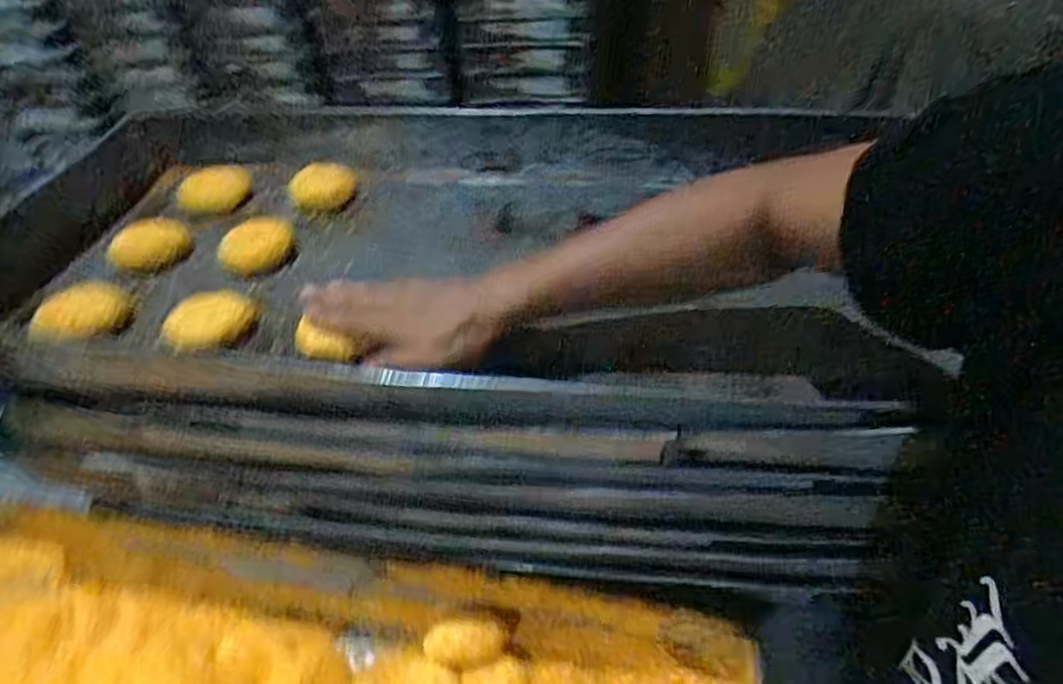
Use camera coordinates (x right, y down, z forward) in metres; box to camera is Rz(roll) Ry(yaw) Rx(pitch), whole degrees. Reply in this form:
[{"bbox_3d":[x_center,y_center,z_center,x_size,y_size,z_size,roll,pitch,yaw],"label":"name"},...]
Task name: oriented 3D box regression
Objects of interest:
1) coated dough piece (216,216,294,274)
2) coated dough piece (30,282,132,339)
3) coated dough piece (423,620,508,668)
[{"bbox_3d":[-0.257,-0.091,0.590,0.067,0.028,0.048,-20,45,-14],"label":"coated dough piece"},{"bbox_3d":[-0.374,-0.026,0.528,0.064,0.026,0.044,-11,44,-5],"label":"coated dough piece"},{"bbox_3d":[-0.052,0.239,0.499,0.062,0.028,0.027,-1,44,5],"label":"coated dough piece"}]

